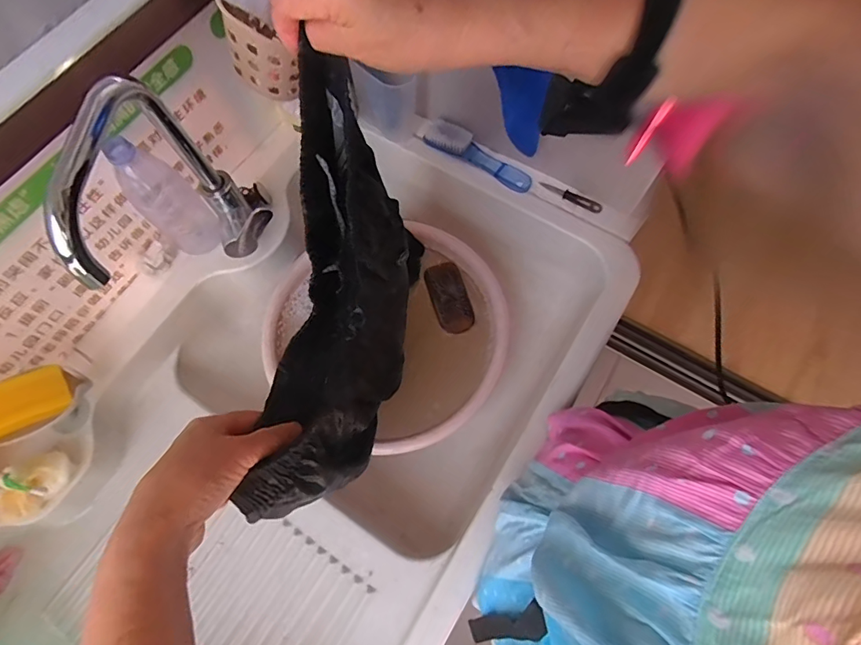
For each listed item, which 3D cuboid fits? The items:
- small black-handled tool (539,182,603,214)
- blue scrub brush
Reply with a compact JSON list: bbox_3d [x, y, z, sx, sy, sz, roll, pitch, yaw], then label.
[{"bbox_3d":[0.218,-0.197,0.715,0.099,0.007,0.020,32,73,13],"label":"small black-handled tool"},{"bbox_3d":[0.074,-0.262,0.733,0.182,0.028,0.049,36,74,14],"label":"blue scrub brush"}]

